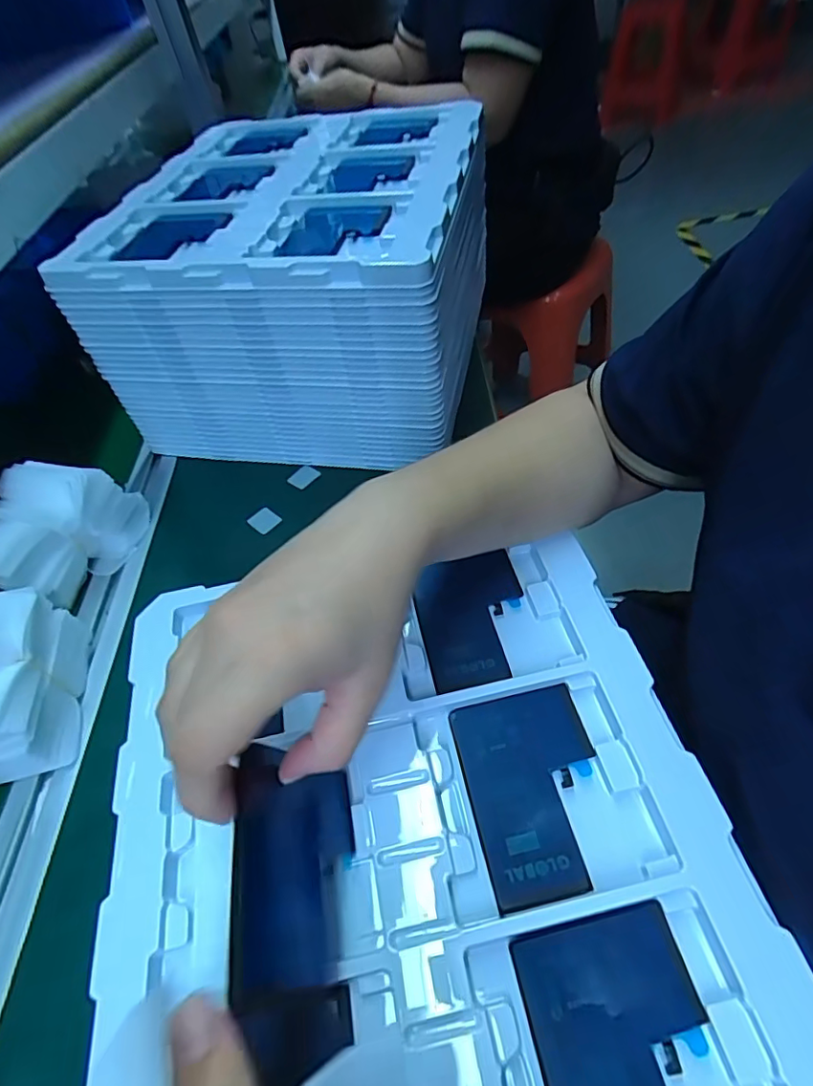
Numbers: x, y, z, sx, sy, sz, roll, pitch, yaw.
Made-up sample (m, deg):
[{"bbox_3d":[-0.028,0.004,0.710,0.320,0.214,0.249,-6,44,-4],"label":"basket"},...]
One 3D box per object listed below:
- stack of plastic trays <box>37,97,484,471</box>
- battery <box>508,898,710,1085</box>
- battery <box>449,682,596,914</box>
[{"bbox_3d":[-0.083,-0.252,0.491,0.288,0.153,0.310,6,52,9],"label":"stack of plastic trays"},{"bbox_3d":[0.083,0.193,0.196,0.065,0.009,0.090,-14,51,-2],"label":"battery"},{"bbox_3d":[0.063,0.118,0.260,0.065,0.004,0.090,-12,52,-4],"label":"battery"}]

